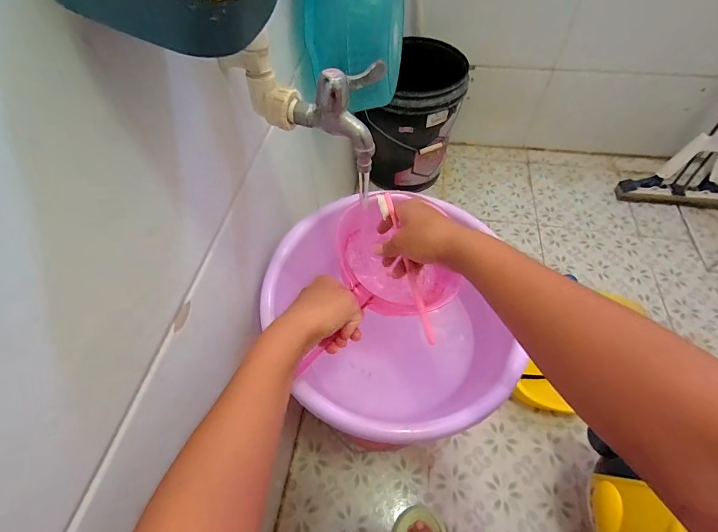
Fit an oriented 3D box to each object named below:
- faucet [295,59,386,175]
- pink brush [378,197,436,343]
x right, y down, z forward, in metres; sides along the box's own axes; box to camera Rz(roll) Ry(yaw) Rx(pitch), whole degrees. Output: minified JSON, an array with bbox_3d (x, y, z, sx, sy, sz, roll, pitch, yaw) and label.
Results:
[{"bbox_3d":[-0.019,-0.153,0.360,0.082,0.087,0.044,16,57,12],"label":"faucet"},{"bbox_3d":[0.055,0.004,0.404,0.014,0.009,0.176,-21,97,-15],"label":"pink brush"}]

